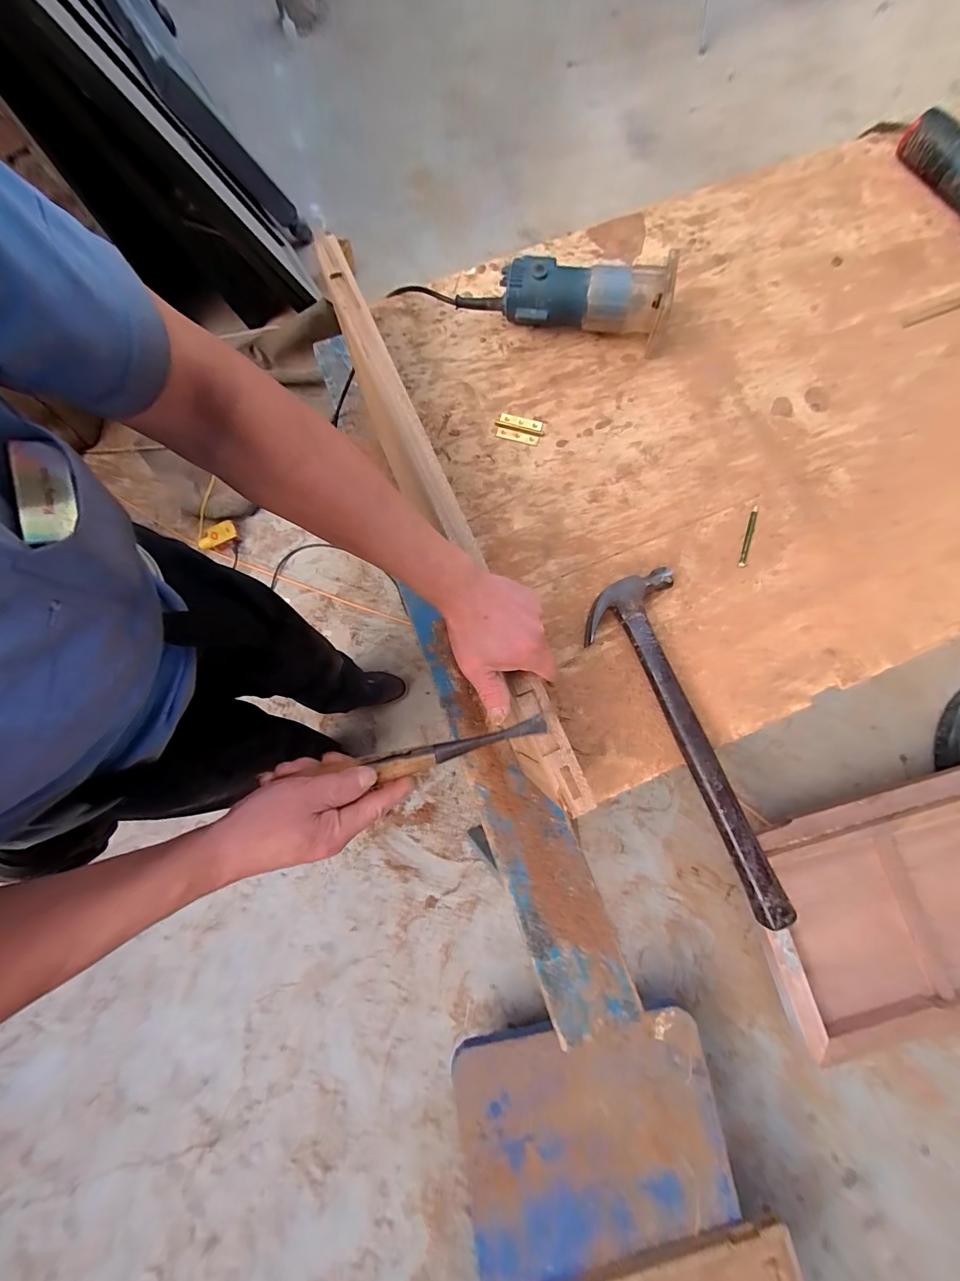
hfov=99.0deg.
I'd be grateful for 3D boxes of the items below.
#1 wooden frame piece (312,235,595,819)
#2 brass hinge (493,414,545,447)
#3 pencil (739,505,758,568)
[{"bbox_3d":[-0.052,-0.153,0.438,0.054,0.033,0.696,-22,80,-5],"label":"wooden frame piece"},{"bbox_3d":[0.055,-0.301,0.586,0.066,0.005,0.038,15,79,3],"label":"brass hinge"},{"bbox_3d":[0.362,-0.140,0.551,0.010,0.004,0.091,19,79,4],"label":"pencil"}]

